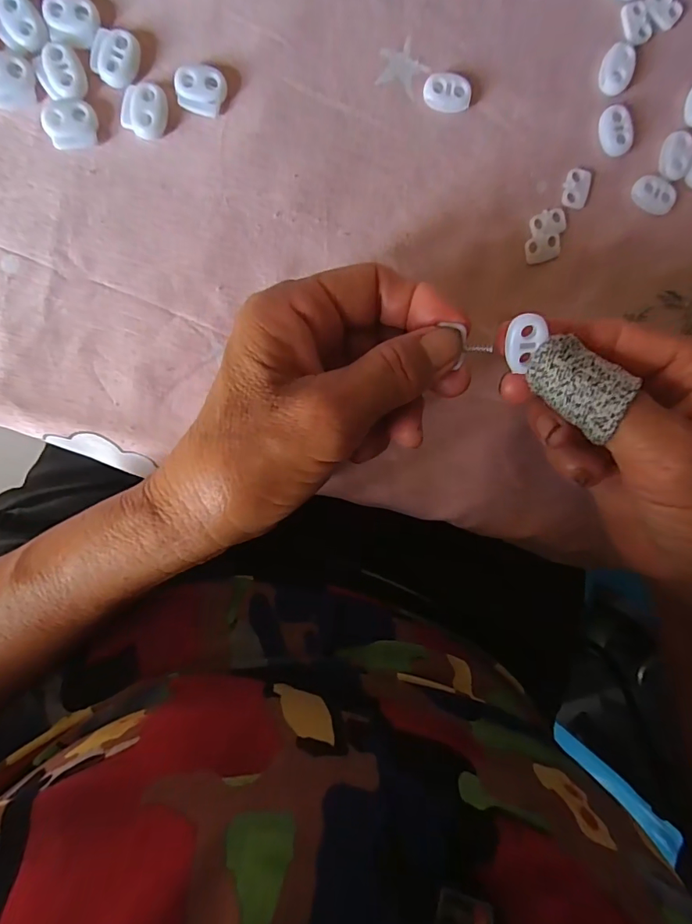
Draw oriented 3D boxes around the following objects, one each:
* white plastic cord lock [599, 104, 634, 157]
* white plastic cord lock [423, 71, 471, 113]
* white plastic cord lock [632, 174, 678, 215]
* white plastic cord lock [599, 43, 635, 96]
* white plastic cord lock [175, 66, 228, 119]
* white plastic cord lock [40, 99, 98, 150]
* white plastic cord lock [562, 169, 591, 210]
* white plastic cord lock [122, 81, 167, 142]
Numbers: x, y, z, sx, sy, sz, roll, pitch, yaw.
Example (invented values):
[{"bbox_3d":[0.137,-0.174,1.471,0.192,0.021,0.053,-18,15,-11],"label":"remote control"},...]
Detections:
[{"bbox_3d":[0.133,-0.163,0.230,0.014,0.006,0.022,-12,98,-4],"label":"white plastic cord lock"},{"bbox_3d":[0.048,-0.173,0.220,0.022,0.006,0.014,8,96,-7],"label":"white plastic cord lock"},{"bbox_3d":[0.155,-0.135,0.235,0.022,0.005,0.017,19,95,-8],"label":"white plastic cord lock"},{"bbox_3d":[0.131,-0.190,0.227,0.014,0.006,0.023,14,96,-7],"label":"white plastic cord lock"},{"bbox_3d":[-0.065,-0.165,0.208,0.021,0.006,0.018,21,95,-8],"label":"white plastic cord lock"},{"bbox_3d":[-0.120,-0.147,0.204,0.021,0.006,0.019,-8,98,-5],"label":"white plastic cord lock"},{"bbox_3d":[0.115,-0.136,0.232,0.013,0.004,0.019,17,95,-7],"label":"white plastic cord lock"},{"bbox_3d":[-0.089,-0.155,0.206,0.018,0.006,0.021,19,95,-8],"label":"white plastic cord lock"}]

